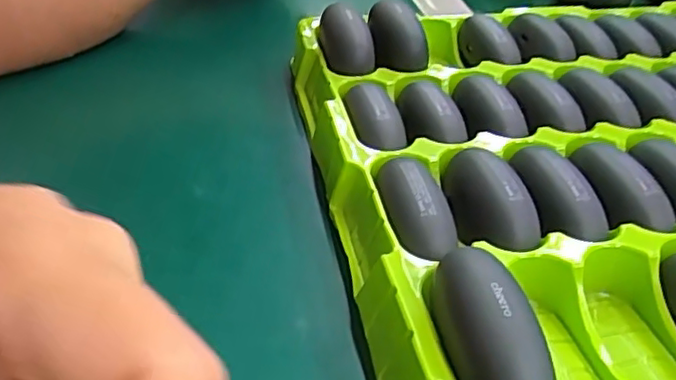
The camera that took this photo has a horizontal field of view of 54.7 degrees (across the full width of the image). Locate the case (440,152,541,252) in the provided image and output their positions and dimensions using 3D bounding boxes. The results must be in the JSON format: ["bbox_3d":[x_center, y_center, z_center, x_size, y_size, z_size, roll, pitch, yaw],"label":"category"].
[{"bbox_3d":[0.061,0.003,0.271,0.021,0.029,0.052,-12,38,-17],"label":"case"}]

